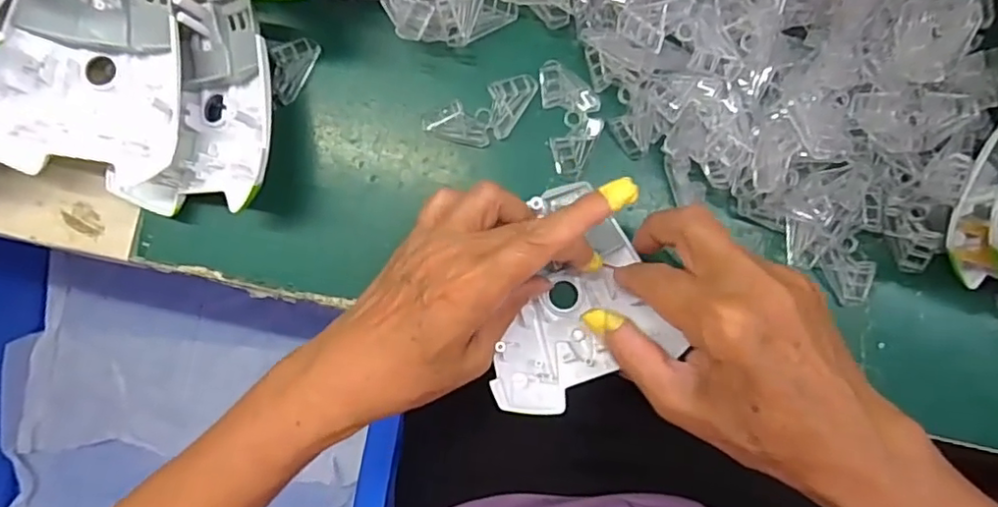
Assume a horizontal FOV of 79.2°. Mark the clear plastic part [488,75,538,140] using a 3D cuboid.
[{"bbox_3d":[0.004,-0.085,0.336,0.023,0.007,0.039,34,88,-1],"label":"clear plastic part"}]

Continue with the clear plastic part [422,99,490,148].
[{"bbox_3d":[-0.022,-0.073,0.335,0.038,0.007,0.022,21,89,-1],"label":"clear plastic part"}]

